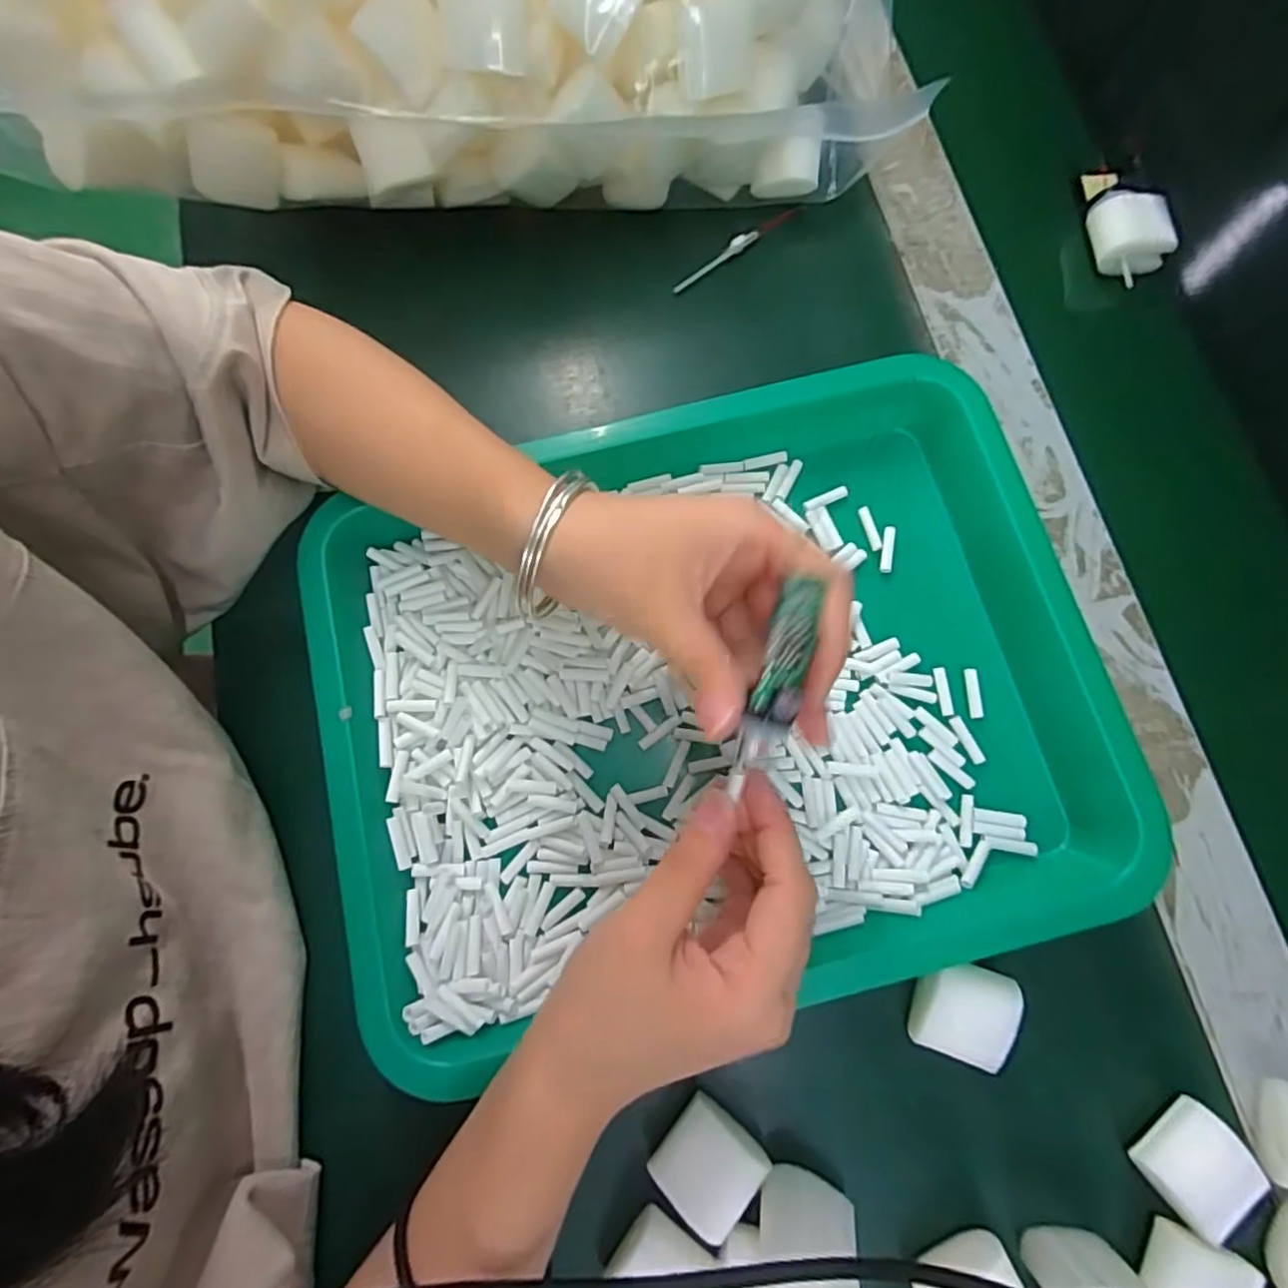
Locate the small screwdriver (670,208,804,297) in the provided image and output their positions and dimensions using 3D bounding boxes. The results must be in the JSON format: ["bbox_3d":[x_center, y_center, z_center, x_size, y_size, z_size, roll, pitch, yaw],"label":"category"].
[{"bbox_3d":[0.052,-0.222,0.364,0.086,0.009,0.005,-36,79,-10],"label":"small screwdriver"}]

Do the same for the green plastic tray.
[{"bbox_3d":[0.032,0.018,0.286,0.350,0.030,0.254,-13,75,-4],"label":"green plastic tray"}]

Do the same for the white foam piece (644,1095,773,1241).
[{"bbox_3d":[0.026,0.203,0.255,0.036,0.021,0.036,39,78,9],"label":"white foam piece"}]

